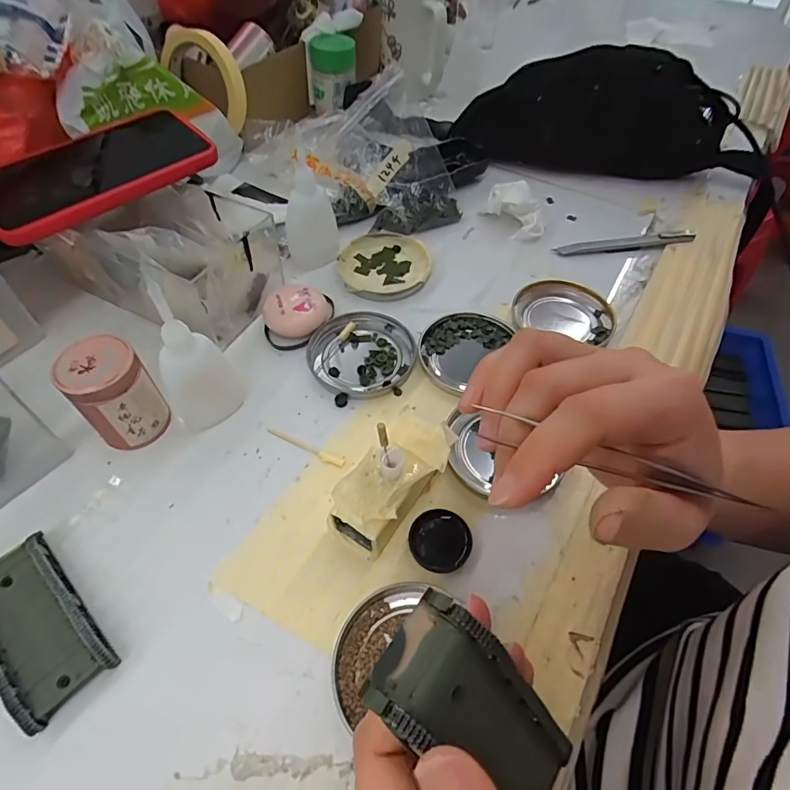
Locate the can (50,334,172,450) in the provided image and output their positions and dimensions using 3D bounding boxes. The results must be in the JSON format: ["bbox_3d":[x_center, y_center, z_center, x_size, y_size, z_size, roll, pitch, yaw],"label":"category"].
[{"bbox_3d":[-0.175,0.001,0.308,0.043,0.065,0.042,1,54,-1],"label":"can"}]

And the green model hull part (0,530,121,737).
[{"bbox_3d":[-0.187,0.117,0.252,0.091,0.020,0.045,39,62,24],"label":"green model hull part"}]

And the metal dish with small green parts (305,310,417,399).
[{"bbox_3d":[-0.025,-0.031,0.368,0.074,0.010,0.078,1,54,-1],"label":"metal dish with small green parts"}]

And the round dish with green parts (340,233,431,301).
[{"bbox_3d":[-0.009,-0.113,0.430,0.078,0.017,0.081,1,54,-1],"label":"round dish with green parts"}]

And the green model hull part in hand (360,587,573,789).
[{"bbox_3d":[0.033,0.114,0.175,0.091,0.019,0.042,48,56,-20],"label":"green model hull part in hand"}]

